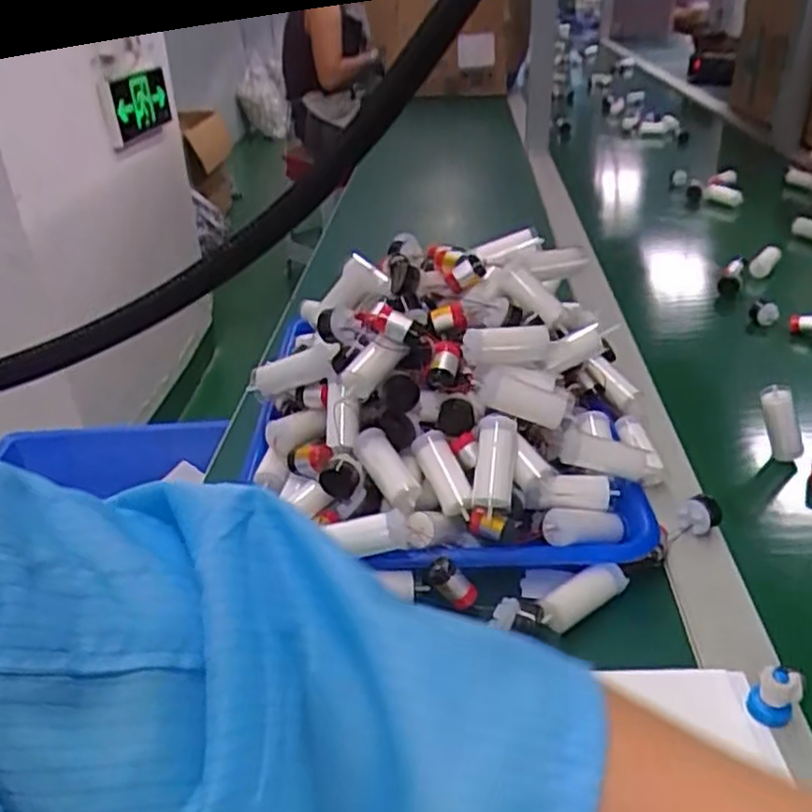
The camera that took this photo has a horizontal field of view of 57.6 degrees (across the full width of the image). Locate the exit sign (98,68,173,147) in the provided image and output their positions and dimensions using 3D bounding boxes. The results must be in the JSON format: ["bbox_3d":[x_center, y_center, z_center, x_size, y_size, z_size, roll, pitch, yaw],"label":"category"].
[{"bbox_3d":[-0.559,-0.636,1.560,0.033,0.118,0.202,10,36,18],"label":"exit sign"}]

